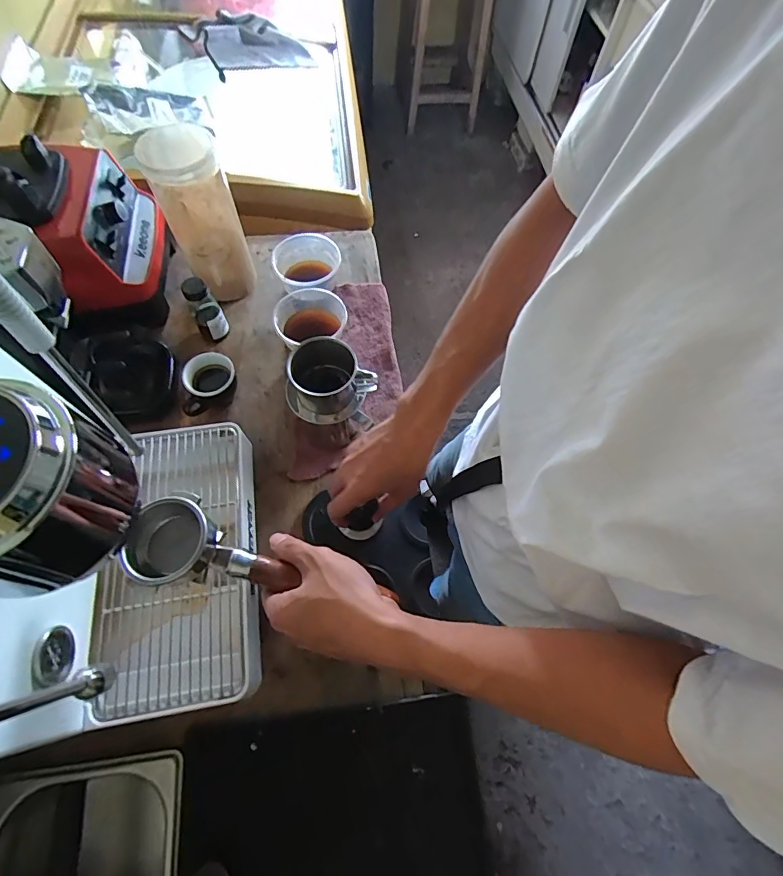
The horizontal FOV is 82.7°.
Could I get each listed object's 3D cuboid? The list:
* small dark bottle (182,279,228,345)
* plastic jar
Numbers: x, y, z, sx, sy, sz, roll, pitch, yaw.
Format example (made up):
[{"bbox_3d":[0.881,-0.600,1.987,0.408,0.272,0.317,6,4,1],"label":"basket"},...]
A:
[{"bbox_3d":[-0.256,-0.174,0.620,0.039,0.101,0.032,-24,68,-14],"label":"small dark bottle"},{"bbox_3d":[-0.257,-0.297,0.611,0.088,0.216,0.102,-25,68,-14],"label":"plastic jar"}]

